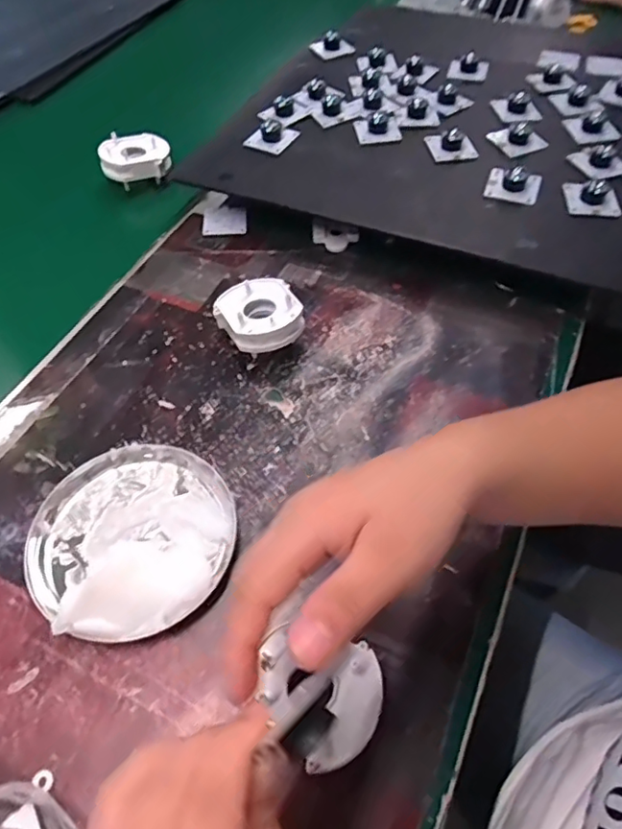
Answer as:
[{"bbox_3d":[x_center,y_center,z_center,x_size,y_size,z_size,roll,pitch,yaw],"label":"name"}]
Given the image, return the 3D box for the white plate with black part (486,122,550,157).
[{"bbox_3d":[0.203,-0.272,0.553,0.044,0.022,0.034,-18,56,-11],"label":"white plate with black part"}]

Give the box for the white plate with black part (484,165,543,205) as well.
[{"bbox_3d":[0.183,-0.210,0.507,0.045,0.022,0.034,17,57,13],"label":"white plate with black part"}]

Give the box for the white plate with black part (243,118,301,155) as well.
[{"bbox_3d":[-0.040,-0.281,0.566,0.046,0.019,0.036,26,59,18],"label":"white plate with black part"}]

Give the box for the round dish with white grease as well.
[{"bbox_3d":[-0.114,0.075,0.358,0.126,0.023,0.126,-1,55,1],"label":"round dish with white grease"}]

